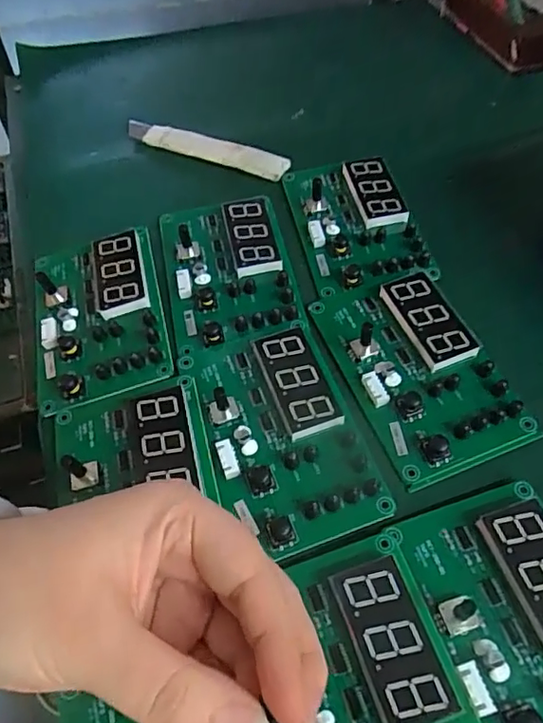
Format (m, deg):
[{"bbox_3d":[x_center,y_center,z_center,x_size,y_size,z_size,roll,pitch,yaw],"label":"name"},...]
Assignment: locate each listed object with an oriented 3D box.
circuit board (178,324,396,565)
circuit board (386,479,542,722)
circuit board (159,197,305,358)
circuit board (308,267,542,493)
[{"bbox_3d":[0.002,0.032,0.275,0.071,0.012,0.120,-16,57,-11],"label":"circuit board"},{"bbox_3d":[0.104,0.112,0.219,0.069,0.012,0.123,-16,57,-11],"label":"circuit board"},{"bbox_3d":[-0.029,-0.060,0.338,0.072,0.013,0.117,-10,56,-7],"label":"circuit board"},{"bbox_3d":[0.079,0.001,0.297,0.074,0.015,0.120,-18,57,-12],"label":"circuit board"}]

